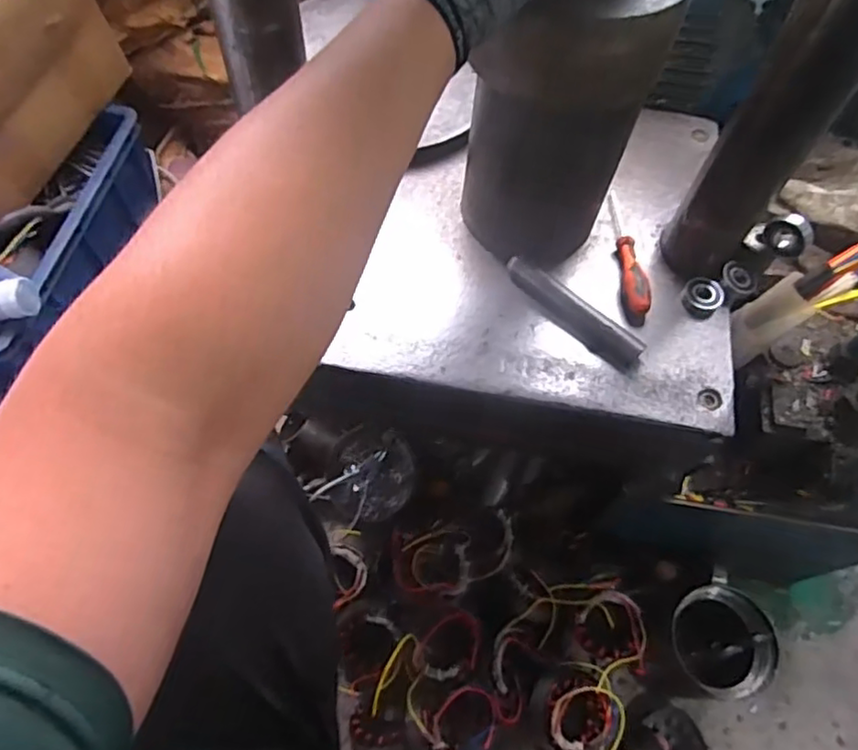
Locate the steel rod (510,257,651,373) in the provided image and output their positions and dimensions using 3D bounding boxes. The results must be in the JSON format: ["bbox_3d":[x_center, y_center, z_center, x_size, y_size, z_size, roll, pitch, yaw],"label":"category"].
[{"bbox_3d":[0.127,-0.056,0.565,0.139,0.021,0.026,38,67,16],"label":"steel rod"}]

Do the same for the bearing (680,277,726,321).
[{"bbox_3d":[0.253,-0.072,0.588,0.034,0.017,0.037,1,62,-2],"label":"bearing"}]

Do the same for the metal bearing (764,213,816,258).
[{"bbox_3d":[0.316,-0.123,0.560,0.017,0.034,0.036,-32,68,-18],"label":"metal bearing"}]

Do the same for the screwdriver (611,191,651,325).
[{"bbox_3d":[0.185,-0.117,0.600,0.022,0.026,0.159,1,62,-3],"label":"screwdriver"}]

